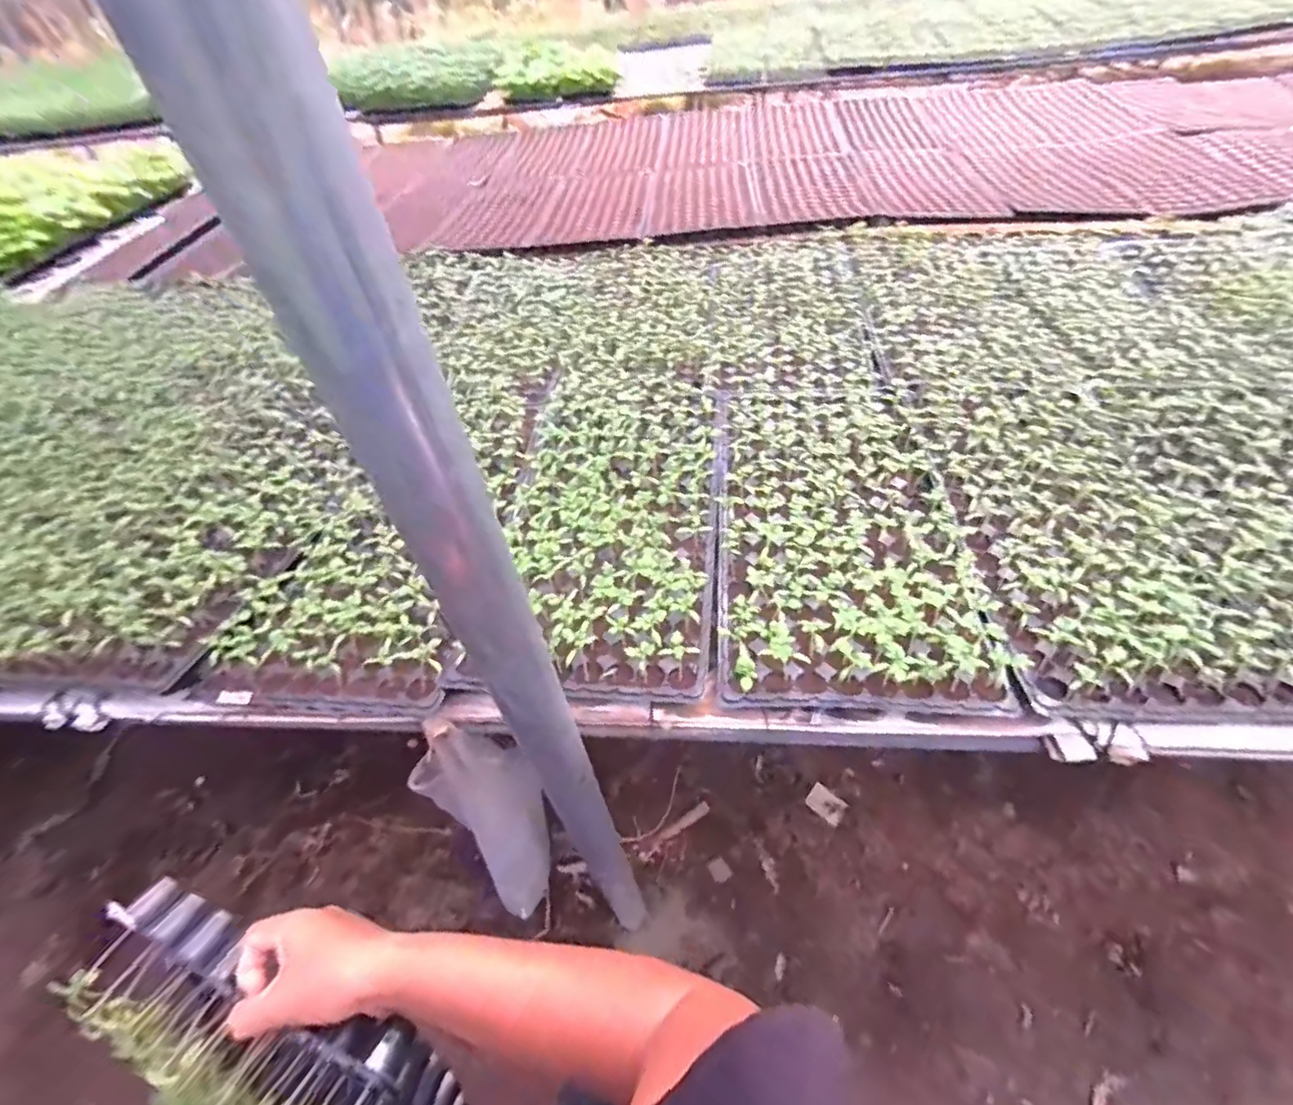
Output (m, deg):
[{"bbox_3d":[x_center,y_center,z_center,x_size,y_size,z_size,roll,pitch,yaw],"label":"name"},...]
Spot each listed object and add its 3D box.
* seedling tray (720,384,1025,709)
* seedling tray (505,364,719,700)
[{"bbox_3d":[0.242,-0.043,0.757,0.287,0.069,0.518,0,49,7],"label":"seedling tray"},{"bbox_3d":[-0.048,-0.087,0.840,0.287,0.063,0.621,1,49,8],"label":"seedling tray"}]

